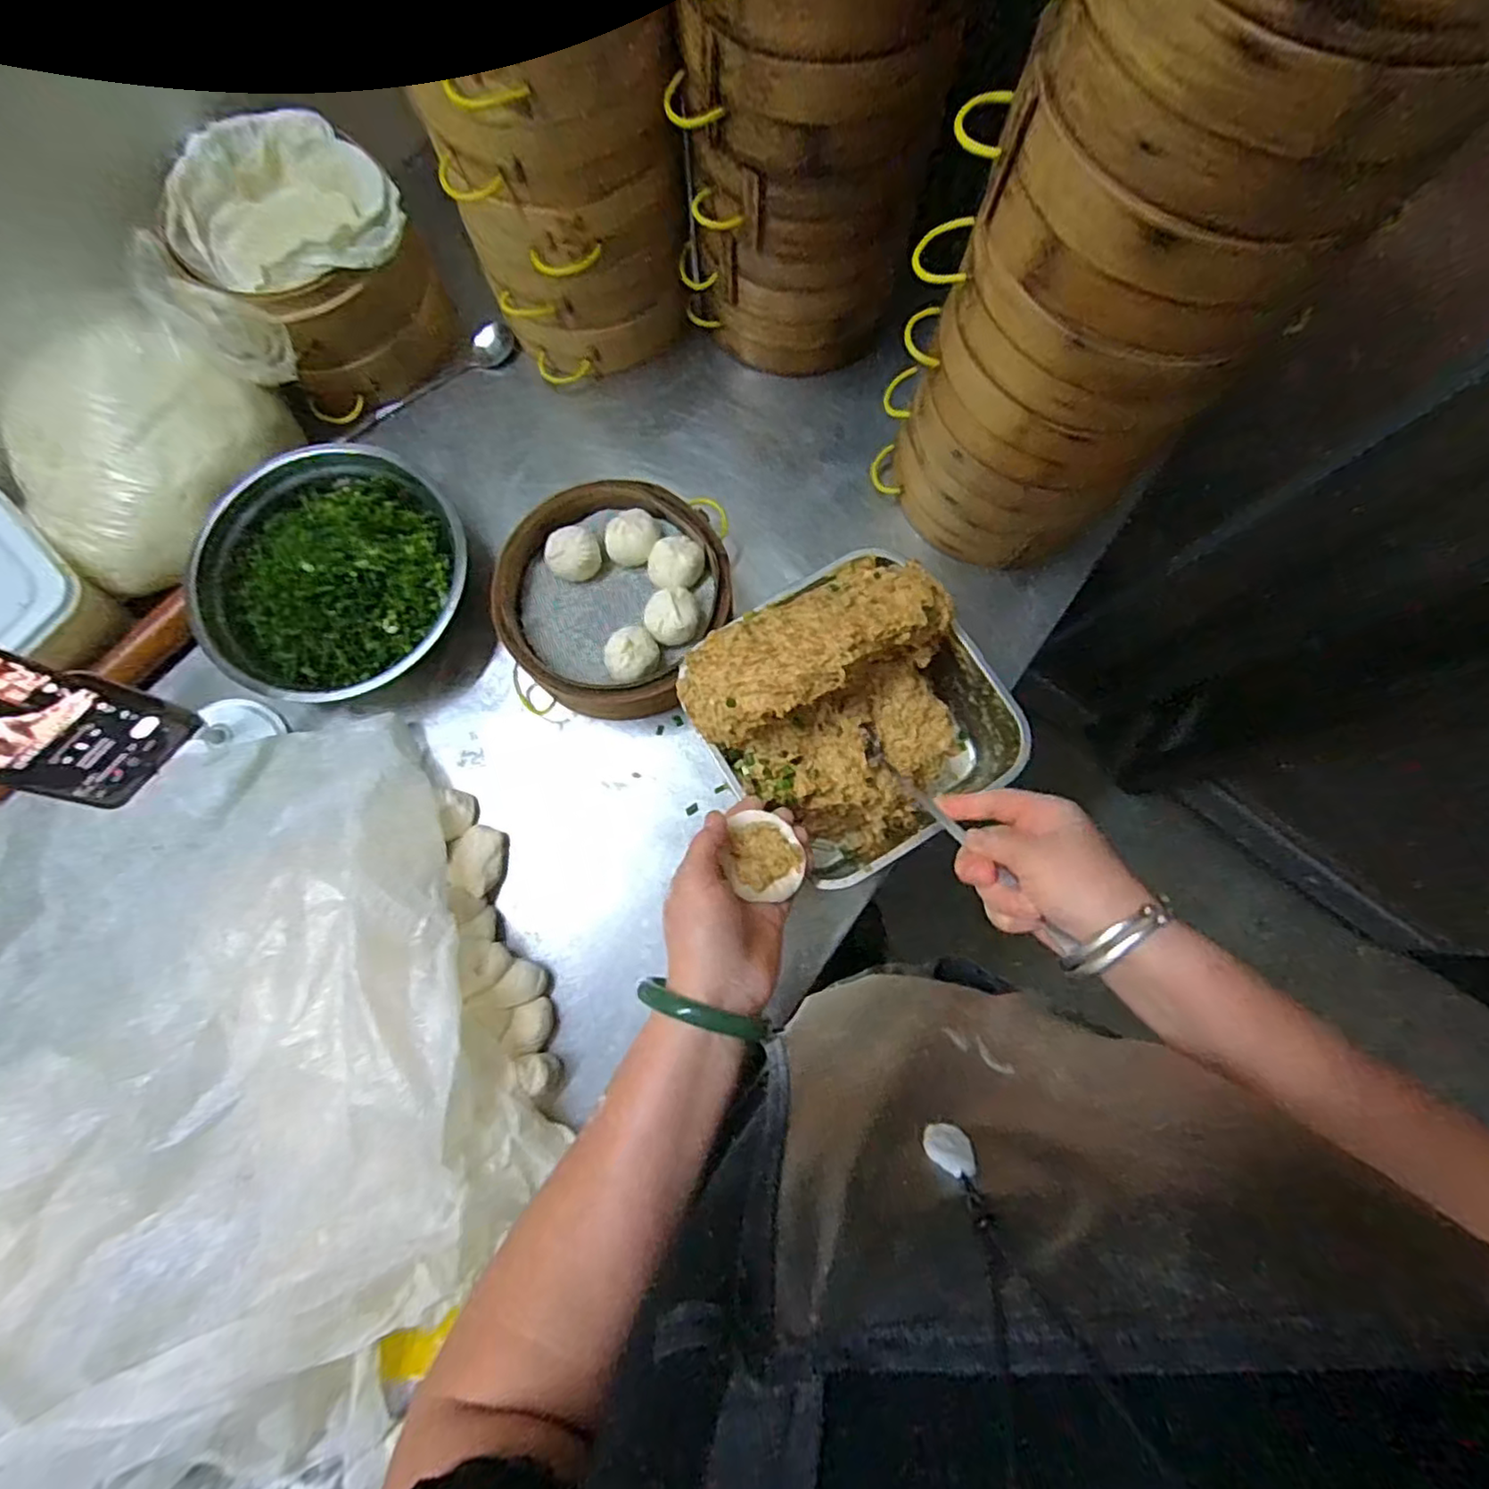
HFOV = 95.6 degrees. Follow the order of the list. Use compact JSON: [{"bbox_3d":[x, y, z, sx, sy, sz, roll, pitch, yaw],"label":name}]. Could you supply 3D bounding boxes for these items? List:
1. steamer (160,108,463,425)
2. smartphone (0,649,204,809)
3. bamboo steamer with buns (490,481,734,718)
[{"bbox_3d":[-0.355,-0.394,0.562,0.159,0.127,0.171,-43,83,-8],"label":"steamer"},{"bbox_3d":[-0.418,-0.013,0.391,0.012,0.164,0.079,32,80,21],"label":"smartphone"},{"bbox_3d":[-0.100,-0.114,0.538,0.173,0.069,0.171,0,79,-1],"label":"bamboo steamer with buns"}]

